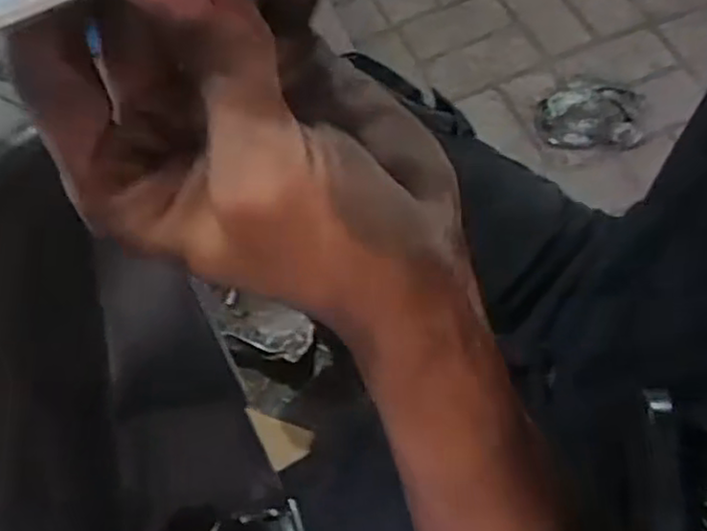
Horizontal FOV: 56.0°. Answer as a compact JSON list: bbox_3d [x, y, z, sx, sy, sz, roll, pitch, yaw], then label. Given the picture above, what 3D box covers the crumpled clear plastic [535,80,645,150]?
[{"bbox_3d":[0.409,-0.261,1.163,0.177,0.033,0.132,1,61,5],"label":"crumpled clear plastic"}]

